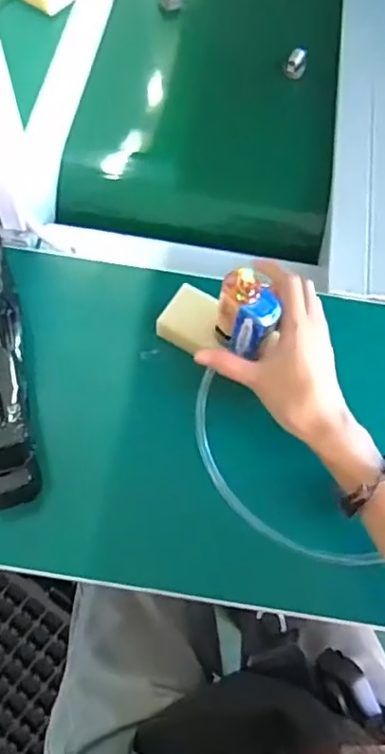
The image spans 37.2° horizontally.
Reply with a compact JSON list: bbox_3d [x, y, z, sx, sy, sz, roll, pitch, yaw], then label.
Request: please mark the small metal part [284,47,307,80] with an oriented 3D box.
[{"bbox_3d":[0.128,-0.388,0.709,0.026,0.031,0.020,12,66,3],"label":"small metal part"}]

